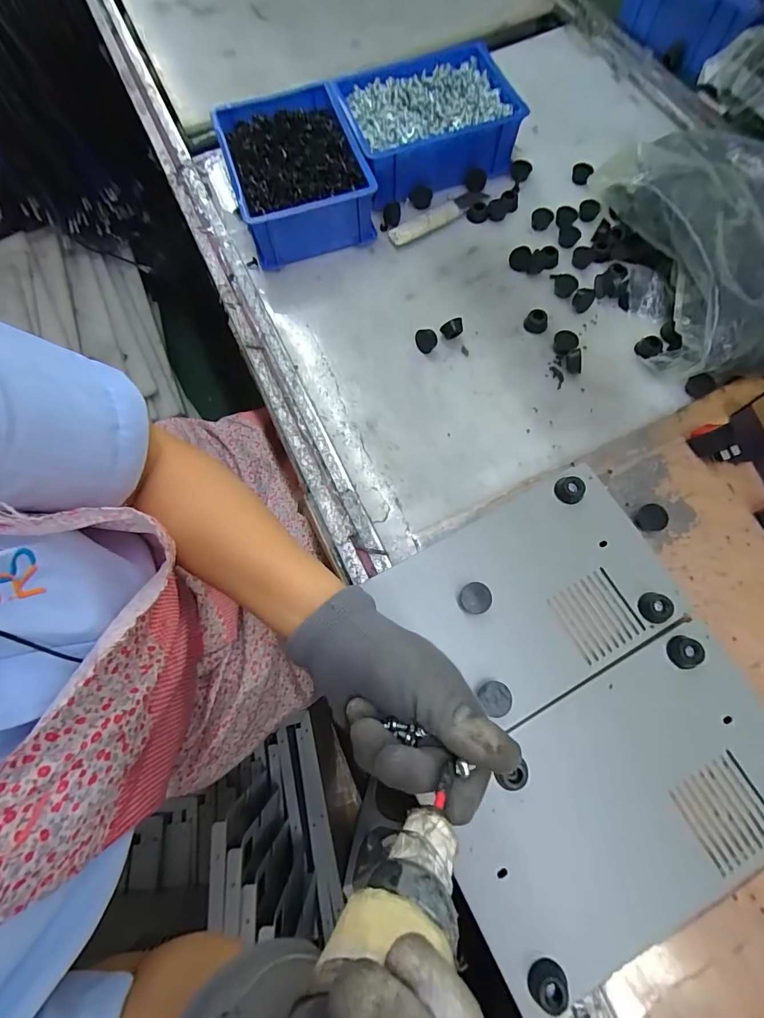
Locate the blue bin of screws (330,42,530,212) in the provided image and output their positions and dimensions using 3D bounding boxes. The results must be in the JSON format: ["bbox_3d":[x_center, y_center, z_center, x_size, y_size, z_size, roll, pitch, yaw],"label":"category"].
[{"bbox_3d":[0.054,-0.467,0.525,0.197,0.068,0.154,-22,72,-5],"label":"blue bin of screws"}]

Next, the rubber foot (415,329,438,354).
[{"bbox_3d":[0.047,-0.175,0.450,0.022,0.018,0.017,-7,71,0],"label":"rubber foot"}]

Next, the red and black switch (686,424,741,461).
[{"bbox_3d":[0.308,-0.061,0.398,0.025,0.026,0.038,-29,73,-7],"label":"red and black switch"}]

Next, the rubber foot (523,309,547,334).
[{"bbox_3d":[0.166,-0.202,0.459,0.024,0.016,0.020,19,73,9],"label":"rubber foot"}]

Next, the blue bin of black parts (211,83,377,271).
[{"bbox_3d":[-0.101,-0.391,0.503,0.145,0.076,0.192,-17,72,-3],"label":"blue bin of black parts"}]

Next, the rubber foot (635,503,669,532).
[{"bbox_3d":[0.244,0.009,0.387,0.021,0.016,0.023,-1,72,2],"label":"rubber foot"}]

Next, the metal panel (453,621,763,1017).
[{"bbox_3d":[0.178,0.215,0.316,0.261,0.032,0.149,-27,73,-7],"label":"metal panel"}]

